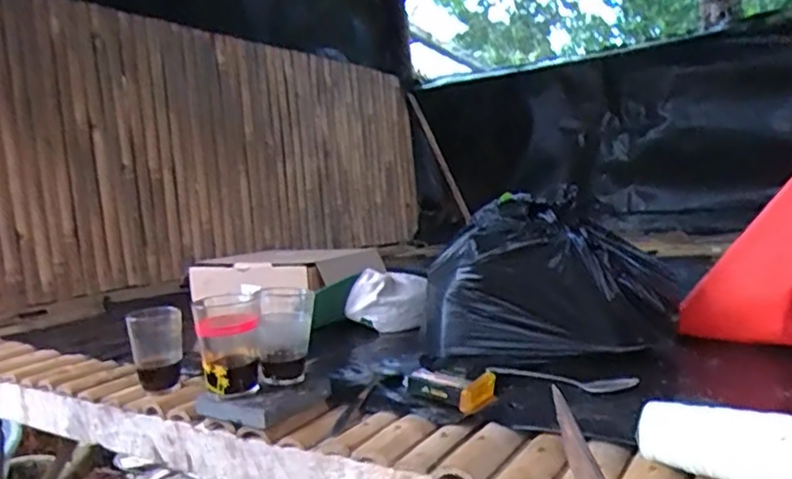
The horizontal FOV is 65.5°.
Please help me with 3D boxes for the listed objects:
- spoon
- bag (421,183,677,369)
[{"bbox_3d":[0.176,0.151,0.661,0.155,0.013,0.031,-3,8,20],"label":"spoon"},{"bbox_3d":[0.182,0.053,0.788,0.291,0.163,0.157,-6,8,-1],"label":"bag"}]

